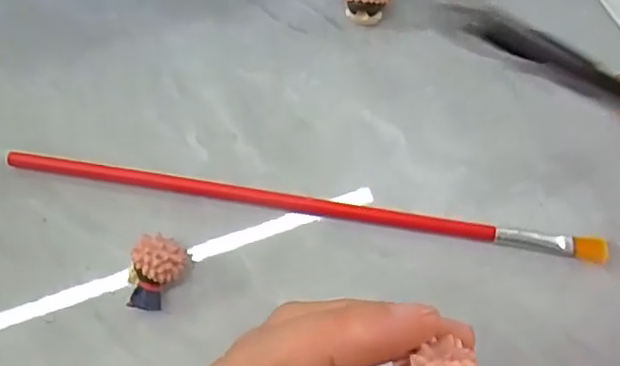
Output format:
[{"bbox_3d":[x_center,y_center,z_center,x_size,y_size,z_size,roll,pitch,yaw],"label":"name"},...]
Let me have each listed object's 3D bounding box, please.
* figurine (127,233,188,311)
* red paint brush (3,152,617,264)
[{"bbox_3d":[-0.061,0.036,0.254,0.018,0.021,0.029,17,78,6],"label":"figurine"},{"bbox_3d":[-0.004,0.008,0.265,0.248,0.007,0.008,9,78,5],"label":"red paint brush"}]

